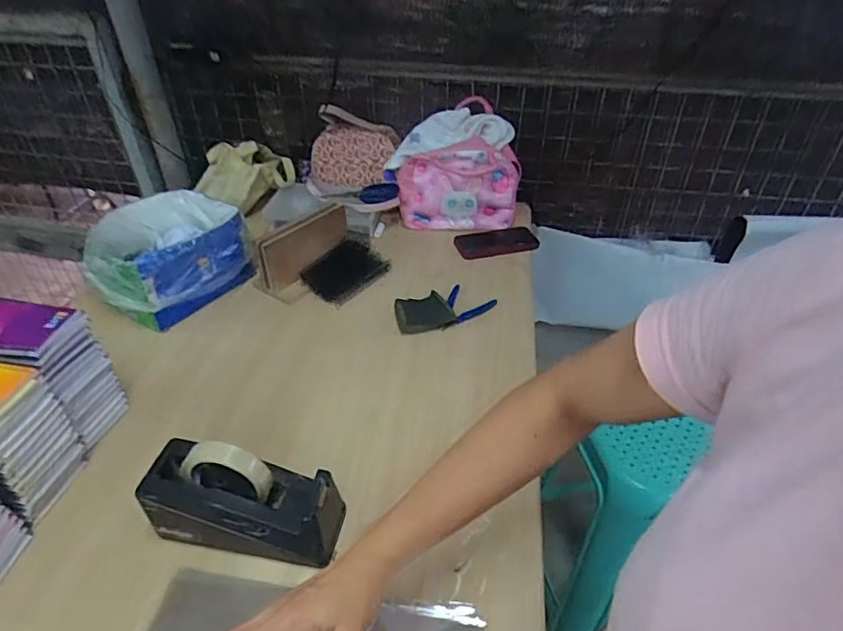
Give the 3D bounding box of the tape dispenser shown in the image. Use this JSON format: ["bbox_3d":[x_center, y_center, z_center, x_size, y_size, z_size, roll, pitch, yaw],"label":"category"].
[{"bbox_3d":[-0.187,0.202,0.572,0.211,0.133,0.070,7,39,8],"label":"tape dispenser"}]

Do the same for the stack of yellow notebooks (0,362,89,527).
[{"bbox_3d":[-0.480,0.136,0.589,0.129,0.164,0.104,7,39,8],"label":"stack of yellow notebooks"}]

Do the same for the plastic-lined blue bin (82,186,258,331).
[{"bbox_3d":[-0.445,-0.104,0.923,0.220,0.134,0.241,29,47,31],"label":"plastic-lined blue bin"}]

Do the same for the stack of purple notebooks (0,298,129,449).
[{"bbox_3d":[-0.480,0.074,0.664,0.140,0.171,0.101,6,39,7],"label":"stack of purple notebooks"}]

